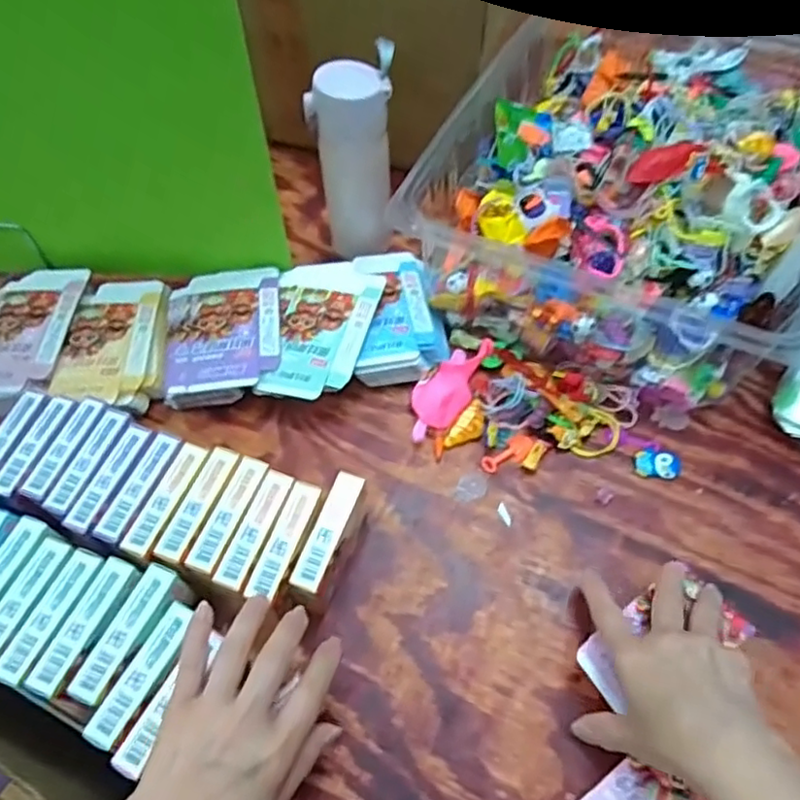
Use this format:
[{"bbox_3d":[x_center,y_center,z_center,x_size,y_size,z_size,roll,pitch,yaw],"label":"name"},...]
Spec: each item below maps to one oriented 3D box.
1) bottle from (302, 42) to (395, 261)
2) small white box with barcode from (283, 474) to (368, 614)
[{"bbox_3d":[-0.043,-0.233,0.620,0.077,0.186,0.075,-2,58,0],"label":"bottle"},{"bbox_3d":[-0.051,0.113,0.486,0.028,0.066,0.095,19,60,13],"label":"small white box with barcode"}]

